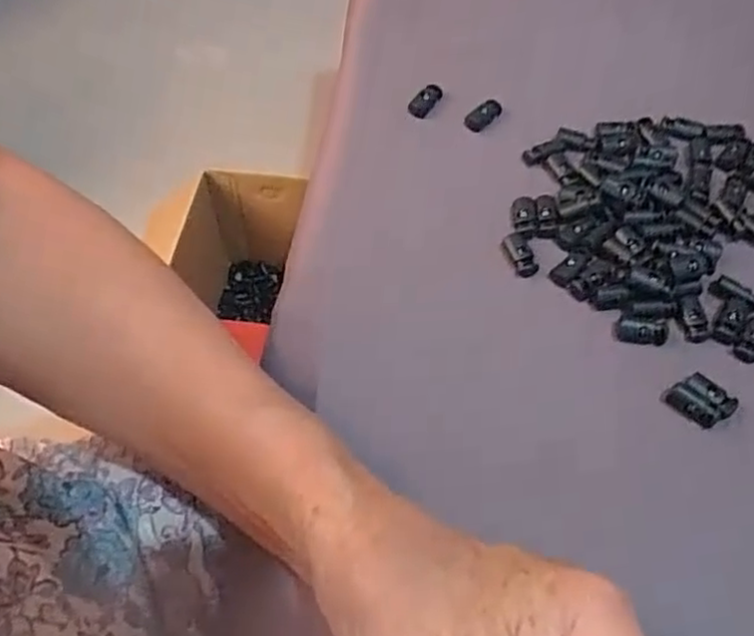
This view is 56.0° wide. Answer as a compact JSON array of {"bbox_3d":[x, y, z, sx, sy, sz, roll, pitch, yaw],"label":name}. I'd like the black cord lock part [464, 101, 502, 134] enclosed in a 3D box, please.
[{"bbox_3d":[0.057,-0.109,0.380,0.020,0.013,0.008,-32,65,-18],"label":"black cord lock part"}]

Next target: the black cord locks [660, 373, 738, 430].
[{"bbox_3d":[0.133,0.033,0.290,0.019,0.008,0.024,-40,68,-22],"label":"black cord locks"}]

